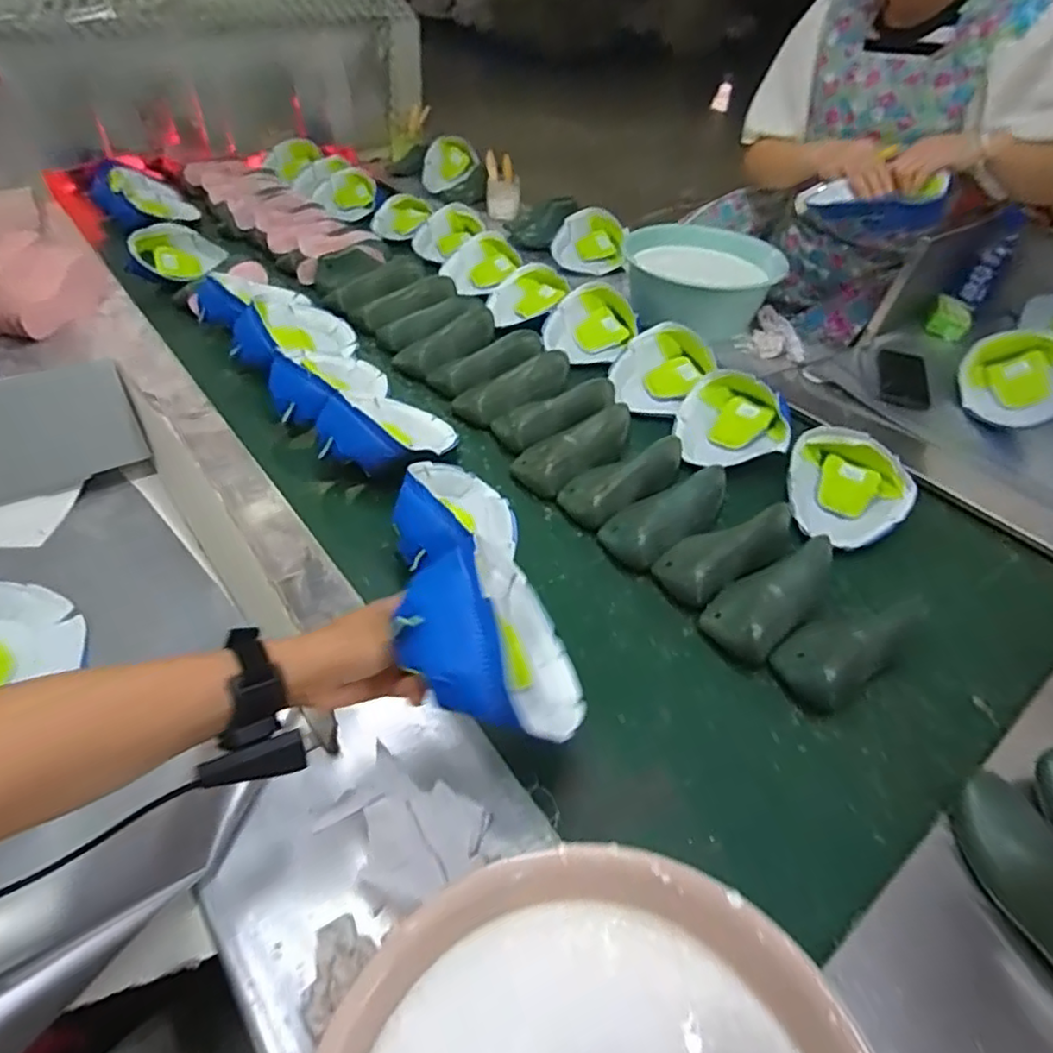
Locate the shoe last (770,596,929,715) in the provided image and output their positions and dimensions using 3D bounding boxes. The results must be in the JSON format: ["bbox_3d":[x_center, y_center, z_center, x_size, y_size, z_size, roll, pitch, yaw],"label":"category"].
[{"bbox_3d":[0.362,0.122,0.717,0.193,0.063,0.086,-24,53,-28],"label":"shoe last"}]

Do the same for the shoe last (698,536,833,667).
[{"bbox_3d":[0.296,0.077,0.763,0.198,0.051,0.090,-34,54,-19],"label":"shoe last"}]

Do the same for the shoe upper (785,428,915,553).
[{"bbox_3d":[0.440,-0.059,0.891,0.165,0.065,0.193,30,49,21],"label":"shoe upper"}]

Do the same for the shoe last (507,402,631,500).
[{"bbox_3d":[0.074,-0.120,0.952,0.194,0.056,0.089,-32,56,-32],"label":"shoe last"}]

